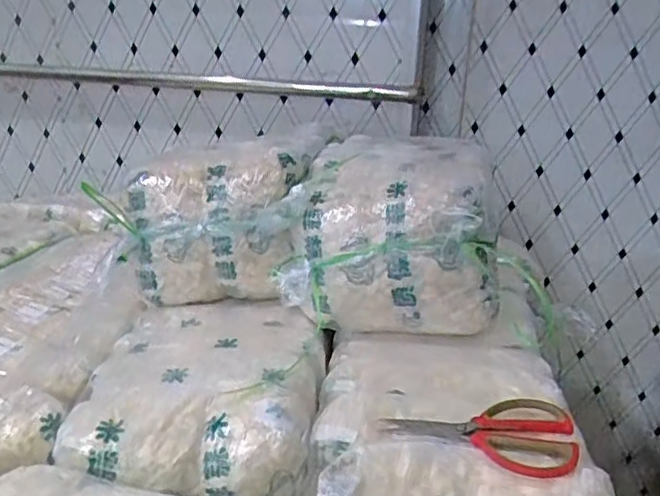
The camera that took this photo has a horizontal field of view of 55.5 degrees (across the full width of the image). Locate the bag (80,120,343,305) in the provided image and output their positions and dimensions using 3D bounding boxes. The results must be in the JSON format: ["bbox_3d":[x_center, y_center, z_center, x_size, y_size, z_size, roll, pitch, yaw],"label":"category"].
[{"bbox_3d":[-0.160,-0.037,0.916,0.256,0.223,0.184,6,17,8],"label":"bag"}]

